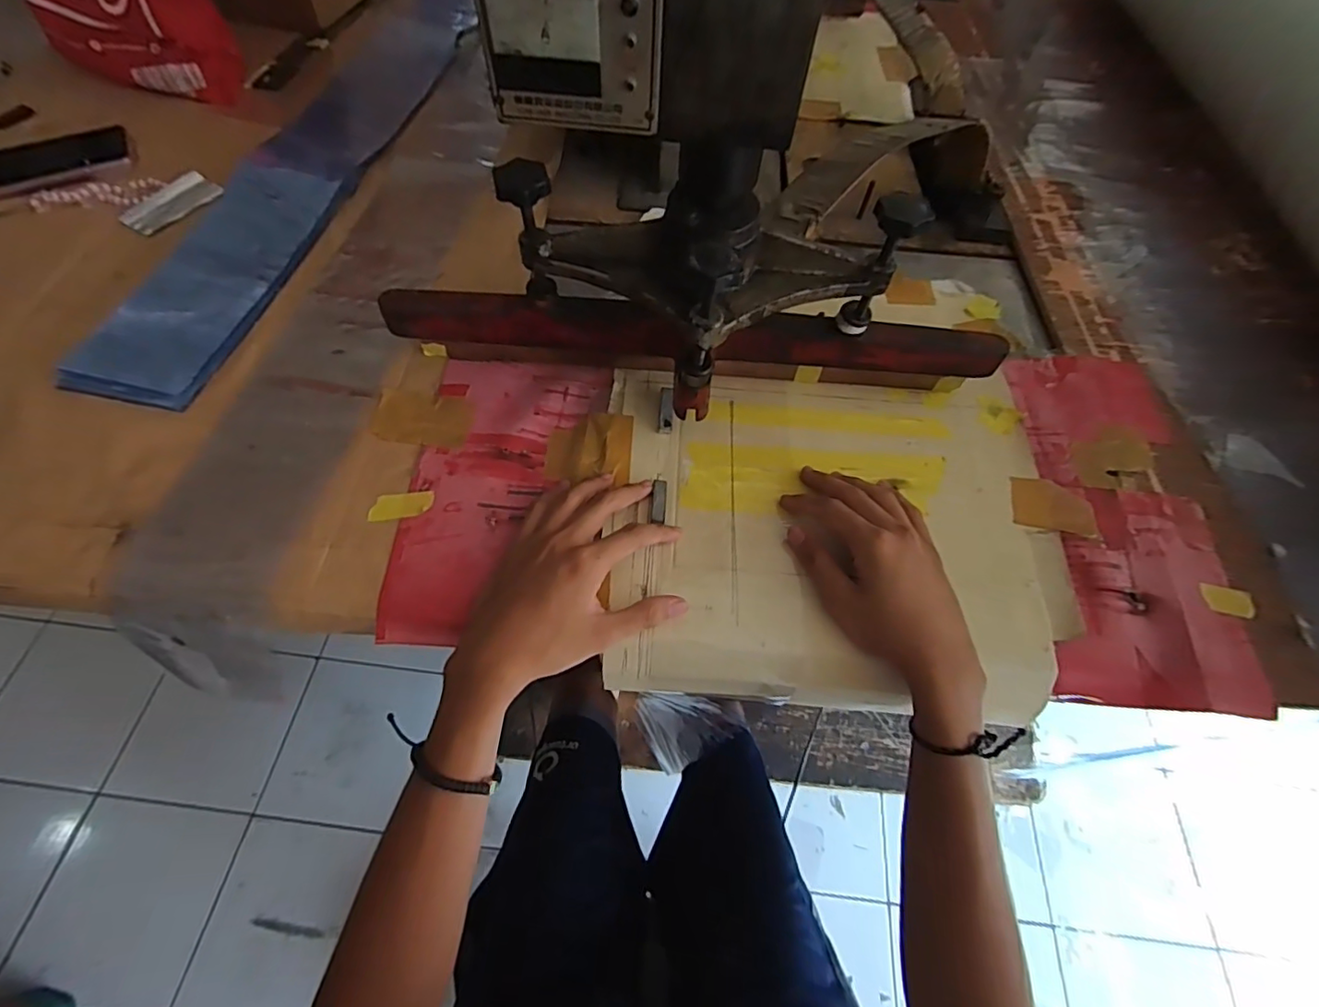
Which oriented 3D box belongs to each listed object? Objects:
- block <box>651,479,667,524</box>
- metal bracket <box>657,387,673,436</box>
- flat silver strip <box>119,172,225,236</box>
[{"bbox_3d":[0.000,-0.001,0.425,0.011,0.007,0.036,8,59,1],"label":"block"},{"bbox_3d":[0.006,-0.076,0.467,0.012,0.008,0.045,6,59,0],"label":"metal bracket"},{"bbox_3d":[-0.488,-0.301,0.575,0.039,0.012,0.089,34,63,16],"label":"flat silver strip"}]

